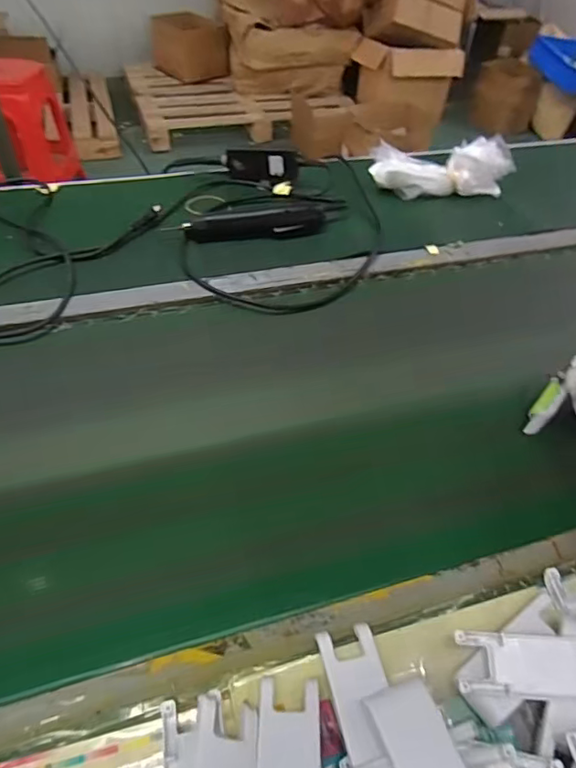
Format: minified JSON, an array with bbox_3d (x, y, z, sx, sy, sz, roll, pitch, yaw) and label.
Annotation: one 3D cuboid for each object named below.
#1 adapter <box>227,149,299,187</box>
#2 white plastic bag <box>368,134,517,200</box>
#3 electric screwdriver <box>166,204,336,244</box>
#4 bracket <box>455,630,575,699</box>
[{"bbox_3d":[-0.043,-0.360,0.869,0.117,0.047,0.030,7,47,3],"label":"adapter"},{"bbox_3d":[0.255,-0.359,0.875,0.231,0.077,0.086,6,46,2],"label":"white plastic bag"},{"bbox_3d":[-0.050,-0.234,0.767,0.229,0.038,0.046,-3,47,-7],"label":"electric screwdriver"},{"bbox_3d":[0.170,0.191,0.359,0.103,0.012,0.038,0,55,7],"label":"bracket"}]

